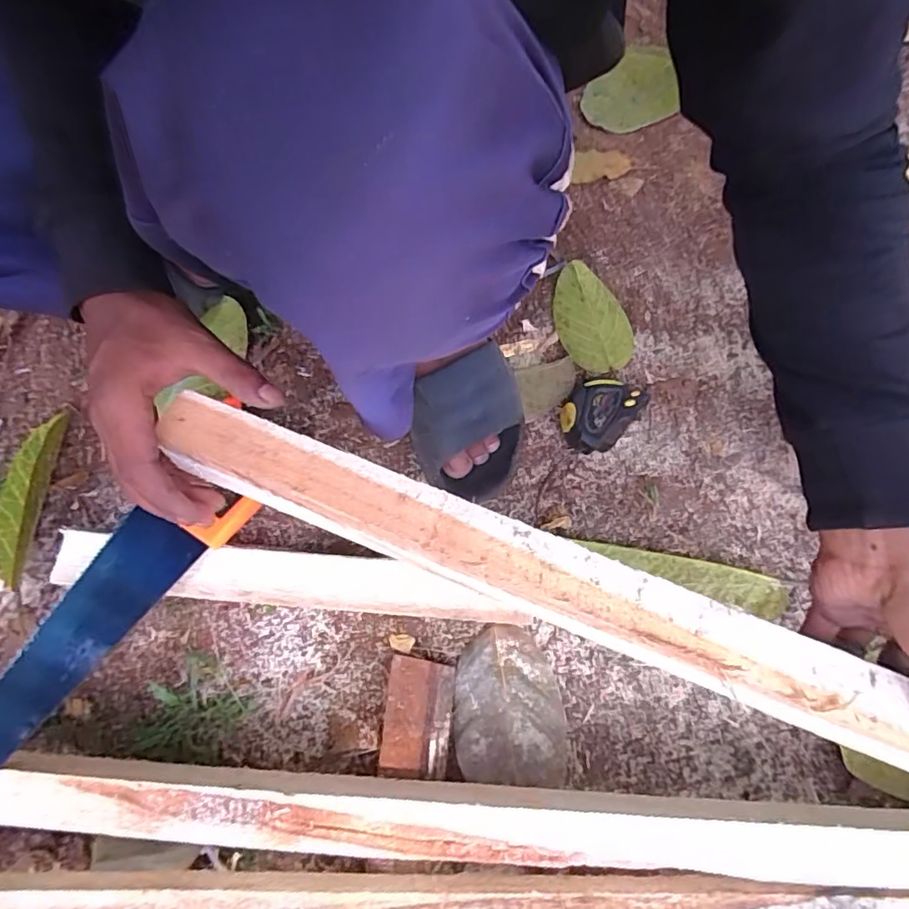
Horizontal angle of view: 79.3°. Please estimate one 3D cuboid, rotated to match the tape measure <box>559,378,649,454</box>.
[{"bbox_3d":[0.146,-0.040,0.560,0.061,0.042,0.087,41,77,11],"label":"tape measure"}]

